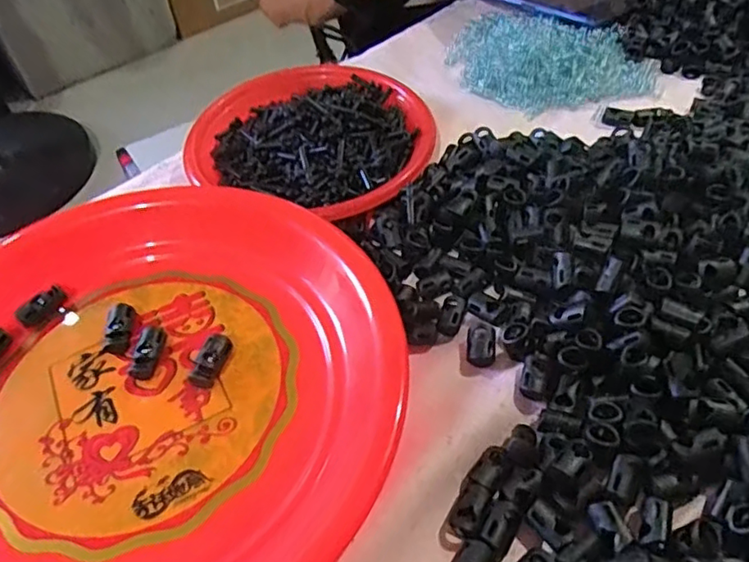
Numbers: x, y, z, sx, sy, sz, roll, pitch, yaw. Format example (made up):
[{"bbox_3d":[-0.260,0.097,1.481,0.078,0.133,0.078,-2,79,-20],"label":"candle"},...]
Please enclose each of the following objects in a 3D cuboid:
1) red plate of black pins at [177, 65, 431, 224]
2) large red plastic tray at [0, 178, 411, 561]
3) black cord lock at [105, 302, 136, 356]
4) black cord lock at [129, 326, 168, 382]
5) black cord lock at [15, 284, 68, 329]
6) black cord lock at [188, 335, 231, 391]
[{"bbox_3d":[-0.040,-0.103,0.410,0.159,0.033,0.139,23,56,23],"label":"red plate of black pins"},{"bbox_3d":[-0.114,0.047,0.290,0.247,0.026,0.258,-4,49,2],"label":"large red plastic tray"},{"bbox_3d":[-0.134,0.026,0.316,0.013,0.011,0.030,-6,49,1],"label":"black cord lock"},{"bbox_3d":[-0.116,0.037,0.306,0.013,0.008,0.030,1,50,7],"label":"black cord lock"},{"bbox_3d":[-0.186,0.014,0.333,0.009,0.010,0.027,22,55,23],"label":"black cord lock"},{"bbox_3d":[-0.083,0.041,0.300,0.013,0.010,0.028,9,51,13],"label":"black cord lock"}]

